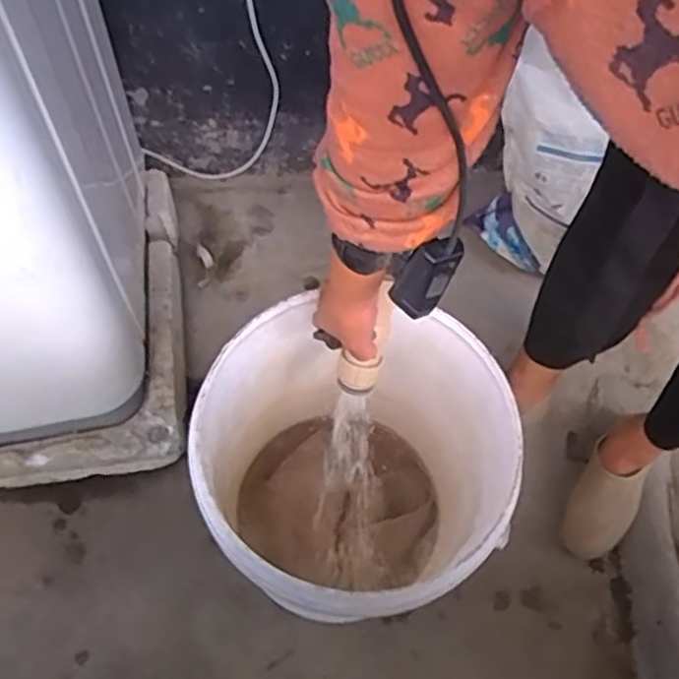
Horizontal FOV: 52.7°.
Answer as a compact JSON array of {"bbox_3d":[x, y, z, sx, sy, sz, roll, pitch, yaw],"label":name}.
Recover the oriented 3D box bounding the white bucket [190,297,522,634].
[{"bbox_3d":[0.005,0.152,0.782,0.298,0.340,0.287,0,62,-1],"label":"white bucket"}]

